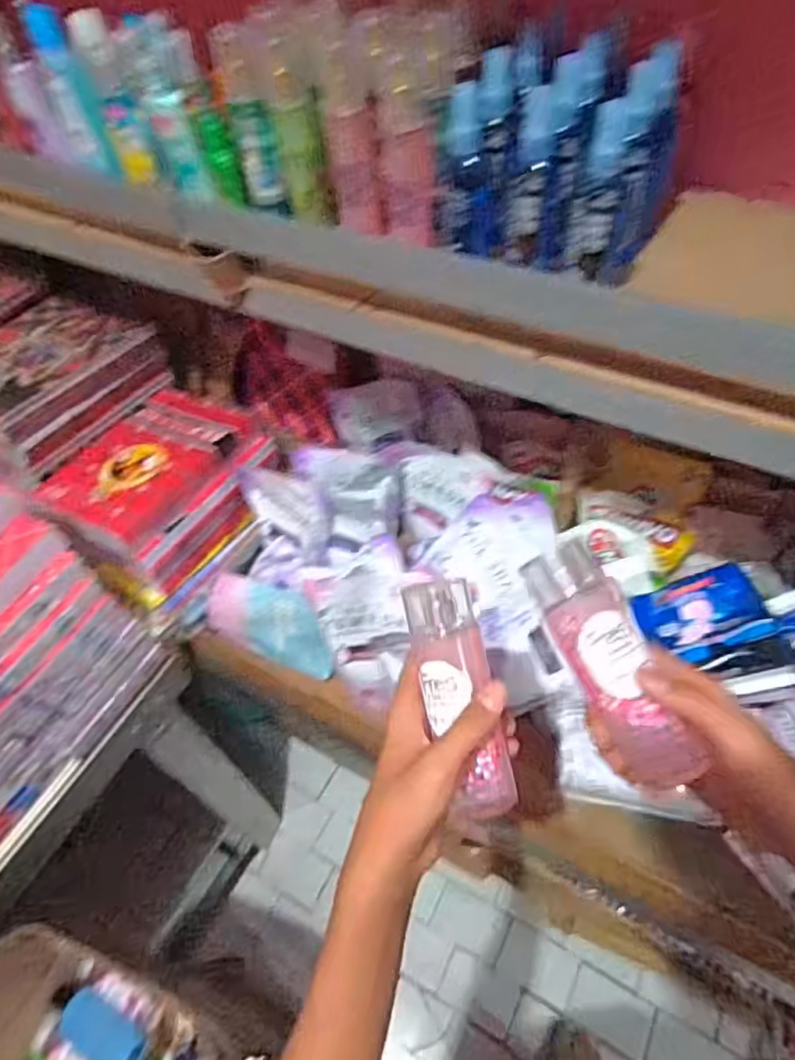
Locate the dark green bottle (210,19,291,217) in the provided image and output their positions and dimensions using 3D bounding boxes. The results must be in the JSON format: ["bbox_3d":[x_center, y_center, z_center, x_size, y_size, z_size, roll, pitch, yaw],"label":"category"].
[{"bbox_3d":[-0.132,-0.367,0.559,0.037,0.139,0.049,-14,52,-6],"label":"dark green bottle"}]

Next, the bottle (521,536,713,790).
[{"bbox_3d":[0.126,0.077,0.359,0.040,0.032,0.146,-22,76,-12],"label":"bottle"}]

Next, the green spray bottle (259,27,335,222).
[{"bbox_3d":[-0.087,-0.349,0.543,0.037,0.142,0.034,-14,52,-6],"label":"green spray bottle"}]

